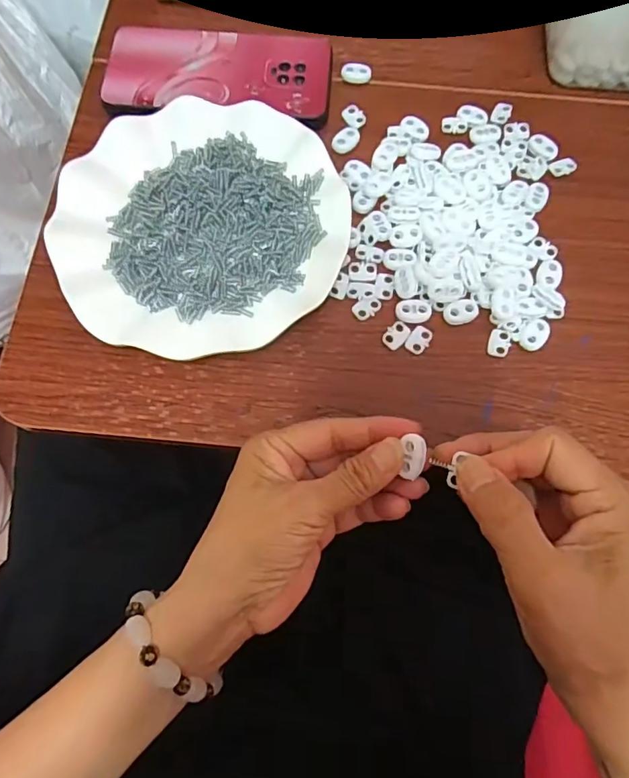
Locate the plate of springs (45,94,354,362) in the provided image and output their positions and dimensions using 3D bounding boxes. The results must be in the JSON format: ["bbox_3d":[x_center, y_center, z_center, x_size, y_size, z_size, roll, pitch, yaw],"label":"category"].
[{"bbox_3d":[-0.073,-0.109,0.336,0.181,0.024,0.179,0,73,0],"label":"plate of springs"}]

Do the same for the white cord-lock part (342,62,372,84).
[{"bbox_3d":[0.032,-0.240,0.388,0.023,0.008,0.013,17,74,5],"label":"white cord-lock part"}]

